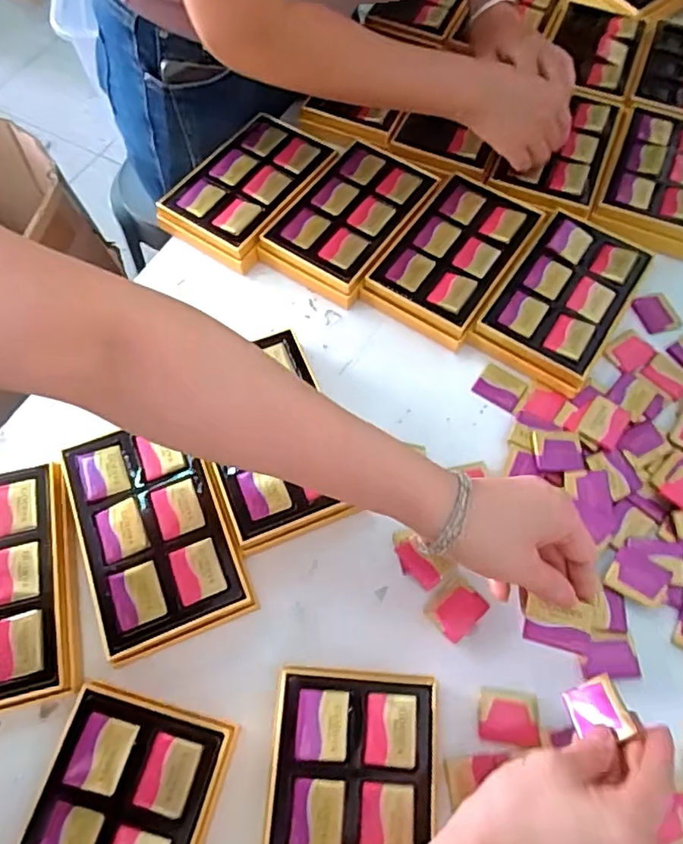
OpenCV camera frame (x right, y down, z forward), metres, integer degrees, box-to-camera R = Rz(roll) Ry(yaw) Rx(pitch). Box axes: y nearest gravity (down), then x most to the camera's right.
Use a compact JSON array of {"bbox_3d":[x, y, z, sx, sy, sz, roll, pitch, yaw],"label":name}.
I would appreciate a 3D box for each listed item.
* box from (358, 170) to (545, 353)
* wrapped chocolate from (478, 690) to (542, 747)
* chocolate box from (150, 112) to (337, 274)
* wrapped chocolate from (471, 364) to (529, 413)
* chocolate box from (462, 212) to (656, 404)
[{"bbox_3d":[0.106,-0.157,0.547,0.102,0.030,0.170,31,68,13],"label":"box"},{"bbox_3d":[0.113,0.200,0.391,0.039,0.004,0.031,6,64,2],"label":"wrapped chocolate"},{"bbox_3d":[-0.092,-0.234,0.582,0.108,0.034,0.166,30,67,12],"label":"chocolate box"},{"bbox_3d":[0.137,-0.029,0.502,0.039,0.004,0.032,34,68,14],"label":"wrapped chocolate"},{"bbox_3d":[0.203,-0.115,0.527,0.101,0.032,0.171,31,68,13],"label":"chocolate box"}]

